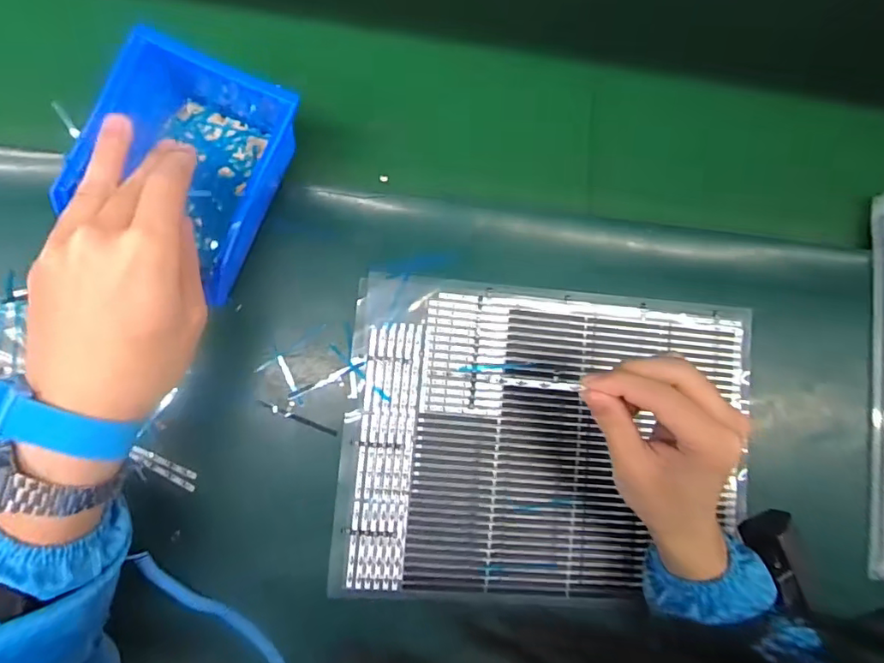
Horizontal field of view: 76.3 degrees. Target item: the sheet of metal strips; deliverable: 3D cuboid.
[{"bbox_3d":[0.084,0.085,0.430,0.311,0.012,0.231,5,83,-8],"label":"sheet of metal strips"}]

